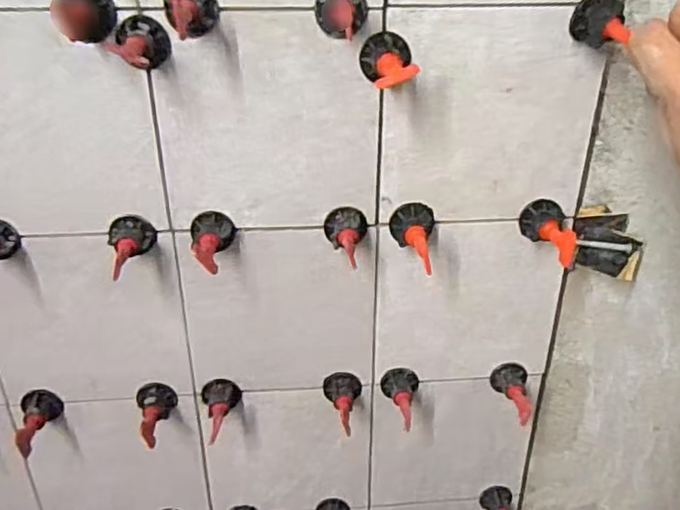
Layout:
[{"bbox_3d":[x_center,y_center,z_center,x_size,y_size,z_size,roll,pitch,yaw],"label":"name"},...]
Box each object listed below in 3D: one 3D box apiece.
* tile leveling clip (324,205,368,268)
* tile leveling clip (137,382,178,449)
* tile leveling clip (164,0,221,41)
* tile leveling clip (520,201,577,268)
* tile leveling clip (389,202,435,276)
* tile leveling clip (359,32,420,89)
[{"bbox_3d":[0.004,-0.013,0.429,0.030,0.025,0.045,1,28,1],"label":"tile leveling clip"},{"bbox_3d":[-0.142,0.127,0.484,0.030,0.026,0.050,-8,29,-16],"label":"tile leveling clip"},{"bbox_3d":[-0.084,-0.140,0.353,0.031,0.030,0.039,-6,29,-12],"label":"tile leveling clip"},{"bbox_3d":[0.147,-0.017,0.436,0.034,0.027,0.053,6,29,10],"label":"tile leveling clip"},{"bbox_3d":[0.050,-0.013,0.427,0.031,0.025,0.056,4,28,6],"label":"tile leveling clip"},{"bbox_3d":[0.031,-0.121,0.382,0.036,0.029,0.027,1,28,1],"label":"tile leveling clip"}]

